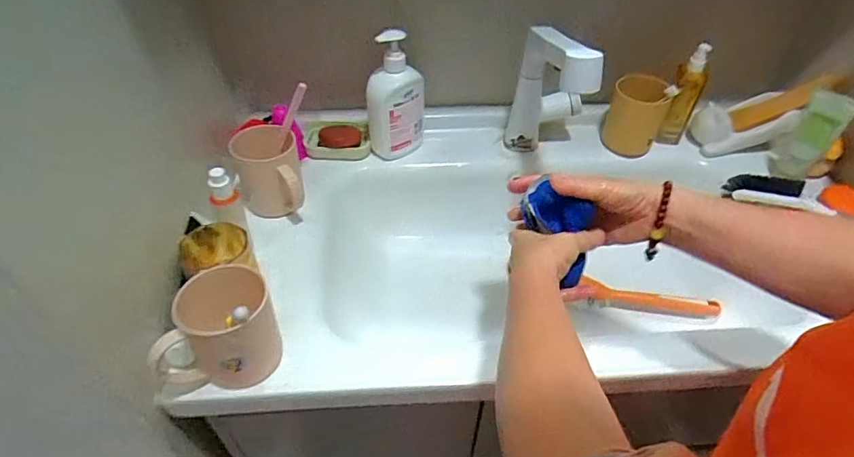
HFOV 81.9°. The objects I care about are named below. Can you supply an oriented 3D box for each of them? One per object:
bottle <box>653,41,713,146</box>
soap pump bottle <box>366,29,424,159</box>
[{"bbox_3d":[0.382,-0.195,0.735,0.042,0.149,0.035,25,50,23],"label":"bottle"},{"bbox_3d":[-0.046,-0.197,0.710,0.082,0.192,0.068,-5,45,-5],"label":"soap pump bottle"}]

